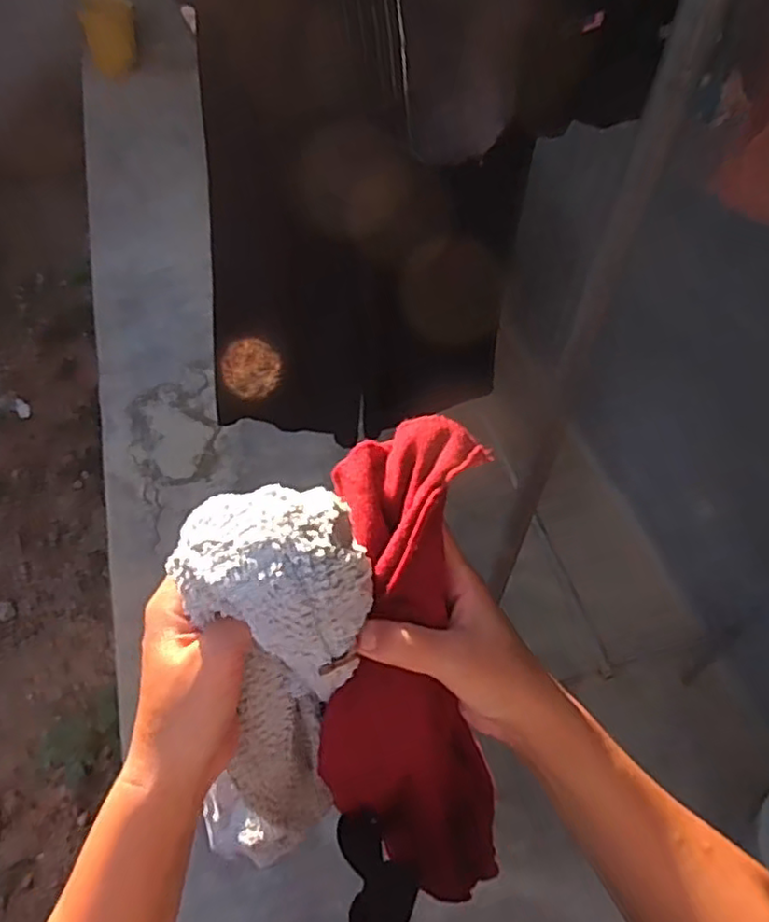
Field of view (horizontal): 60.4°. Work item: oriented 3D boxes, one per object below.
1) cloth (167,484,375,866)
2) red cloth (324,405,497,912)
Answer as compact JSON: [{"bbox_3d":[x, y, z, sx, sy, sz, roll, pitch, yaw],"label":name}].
[{"bbox_3d":[-0.062,0.141,0.376,0.089,0.295,0.053,6,39,-1],"label":"cloth"},{"bbox_3d":[0.021,0.160,0.412,0.119,0.362,0.081,-11,23,-14],"label":"red cloth"}]

